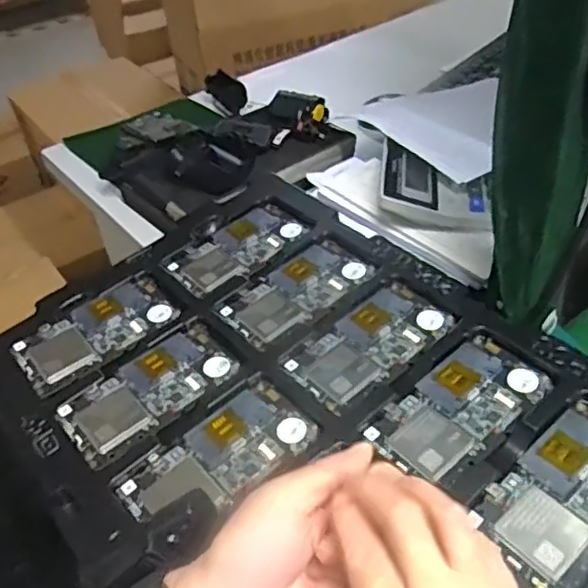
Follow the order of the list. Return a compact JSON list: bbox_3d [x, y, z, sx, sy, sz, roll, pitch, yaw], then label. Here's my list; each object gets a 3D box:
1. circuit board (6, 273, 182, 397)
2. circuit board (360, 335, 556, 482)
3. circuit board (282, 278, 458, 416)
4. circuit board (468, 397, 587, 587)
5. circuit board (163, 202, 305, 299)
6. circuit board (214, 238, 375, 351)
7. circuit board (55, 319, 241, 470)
[{"bbox_3d":[-0.161,0.029,0.513,0.125,0.010,0.066,-32,47,-26],"label":"circuit board"},{"bbox_3d":[0.111,0.077,0.426,0.125,0.011,0.066,-30,47,-25],"label":"circuit board"},{"bbox_3d":[0.057,0.037,0.476,0.123,0.009,0.065,-32,47,-26],"label":"circuit board"},{"bbox_3d":[0.168,0.117,0.378,0.124,0.010,0.066,-31,47,-26],"label":"circuit board"},{"bbox_3d":[-0.050,-0.041,0.570,0.122,0.013,0.066,-31,47,-26],"label":"circuit board"},{"bbox_3d":[0.002,-0.003,0.526,0.122,0.009,0.067,-30,47,-25],"label":"circuit board"},{"bbox_3d":[-0.106,0.069,0.463,0.127,0.006,0.067,-32,47,-26],"label":"circuit board"}]

